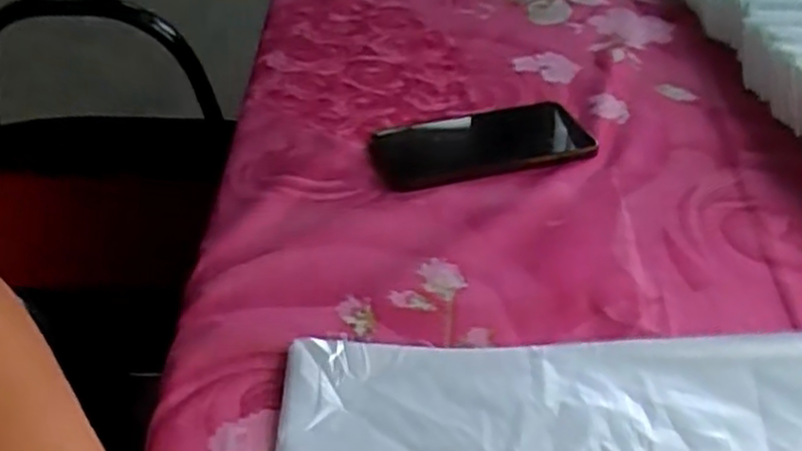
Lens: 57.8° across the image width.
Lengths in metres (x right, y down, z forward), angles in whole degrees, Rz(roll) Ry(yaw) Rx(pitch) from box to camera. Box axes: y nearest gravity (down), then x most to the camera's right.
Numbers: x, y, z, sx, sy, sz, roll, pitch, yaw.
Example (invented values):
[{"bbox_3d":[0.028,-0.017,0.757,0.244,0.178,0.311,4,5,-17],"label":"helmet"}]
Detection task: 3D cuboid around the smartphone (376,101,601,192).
[{"bbox_3d":[0.063,-0.066,0.586,0.168,0.012,0.087,-9,40,-10],"label":"smartphone"}]

